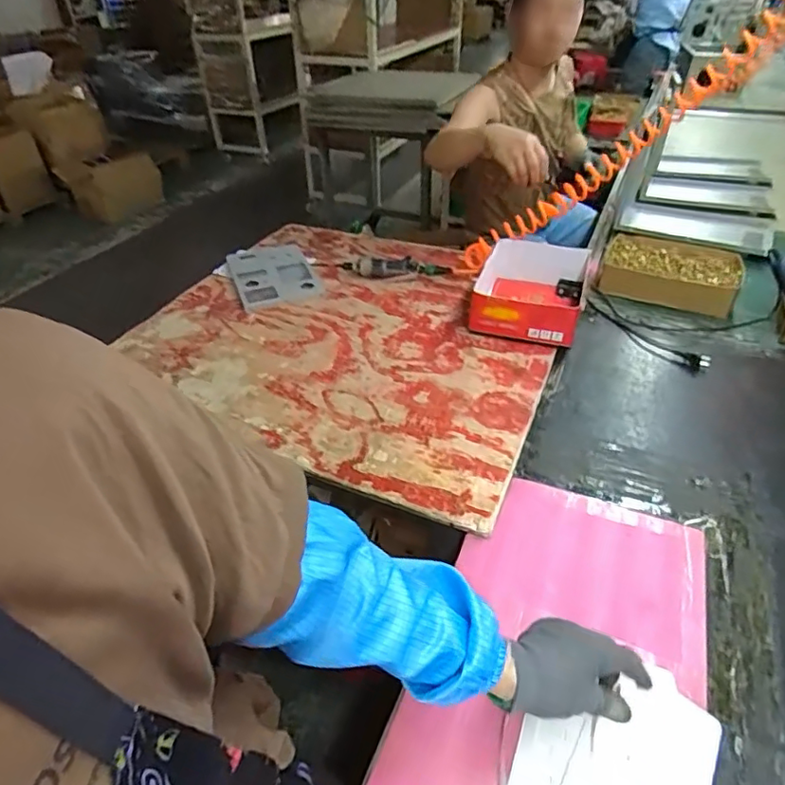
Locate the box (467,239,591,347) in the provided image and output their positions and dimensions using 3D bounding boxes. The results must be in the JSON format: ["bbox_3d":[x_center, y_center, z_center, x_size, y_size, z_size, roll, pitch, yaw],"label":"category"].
[{"bbox_3d":[0.274,-0.199,1.097,0.203,0.089,0.280,11,41,14],"label":"box"}]

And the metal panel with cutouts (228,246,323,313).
[{"bbox_3d":[-0.278,-0.276,1.269,0.177,0.021,0.287,-16,40,-15],"label":"metal panel with cutouts"}]

